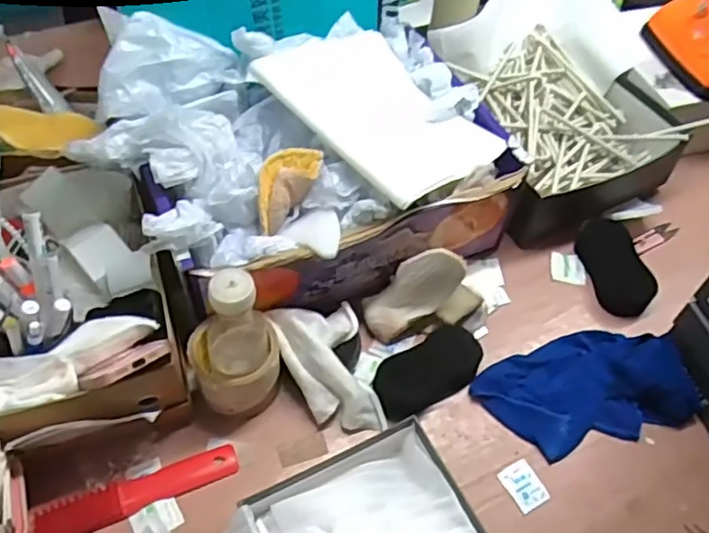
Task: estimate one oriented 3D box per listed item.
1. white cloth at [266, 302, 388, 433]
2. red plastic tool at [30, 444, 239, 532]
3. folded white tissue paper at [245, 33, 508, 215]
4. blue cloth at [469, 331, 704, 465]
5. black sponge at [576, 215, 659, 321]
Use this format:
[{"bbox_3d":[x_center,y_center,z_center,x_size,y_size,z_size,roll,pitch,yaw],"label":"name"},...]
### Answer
[{"bbox_3d":[-0.028,0.108,0.660,0.091,0.062,0.131,-12,55,-13],"label":"white cloth"},{"bbox_3d":[-0.213,0.223,0.611,0.194,0.008,0.038,-18,57,-16],"label":"red plastic tool"},{"bbox_3d":[0.029,-0.177,0.708,0.195,0.023,0.246,-28,67,-37],"label":"folded white tissue paper"},{"bbox_3d":[0.251,0.130,0.686,0.225,0.043,0.132,-10,55,-11],"label":"blue cloth"},{"bbox_3d":[0.332,-0.002,0.798,0.067,0.042,0.135,-4,54,-7],"label":"black sponge"}]

